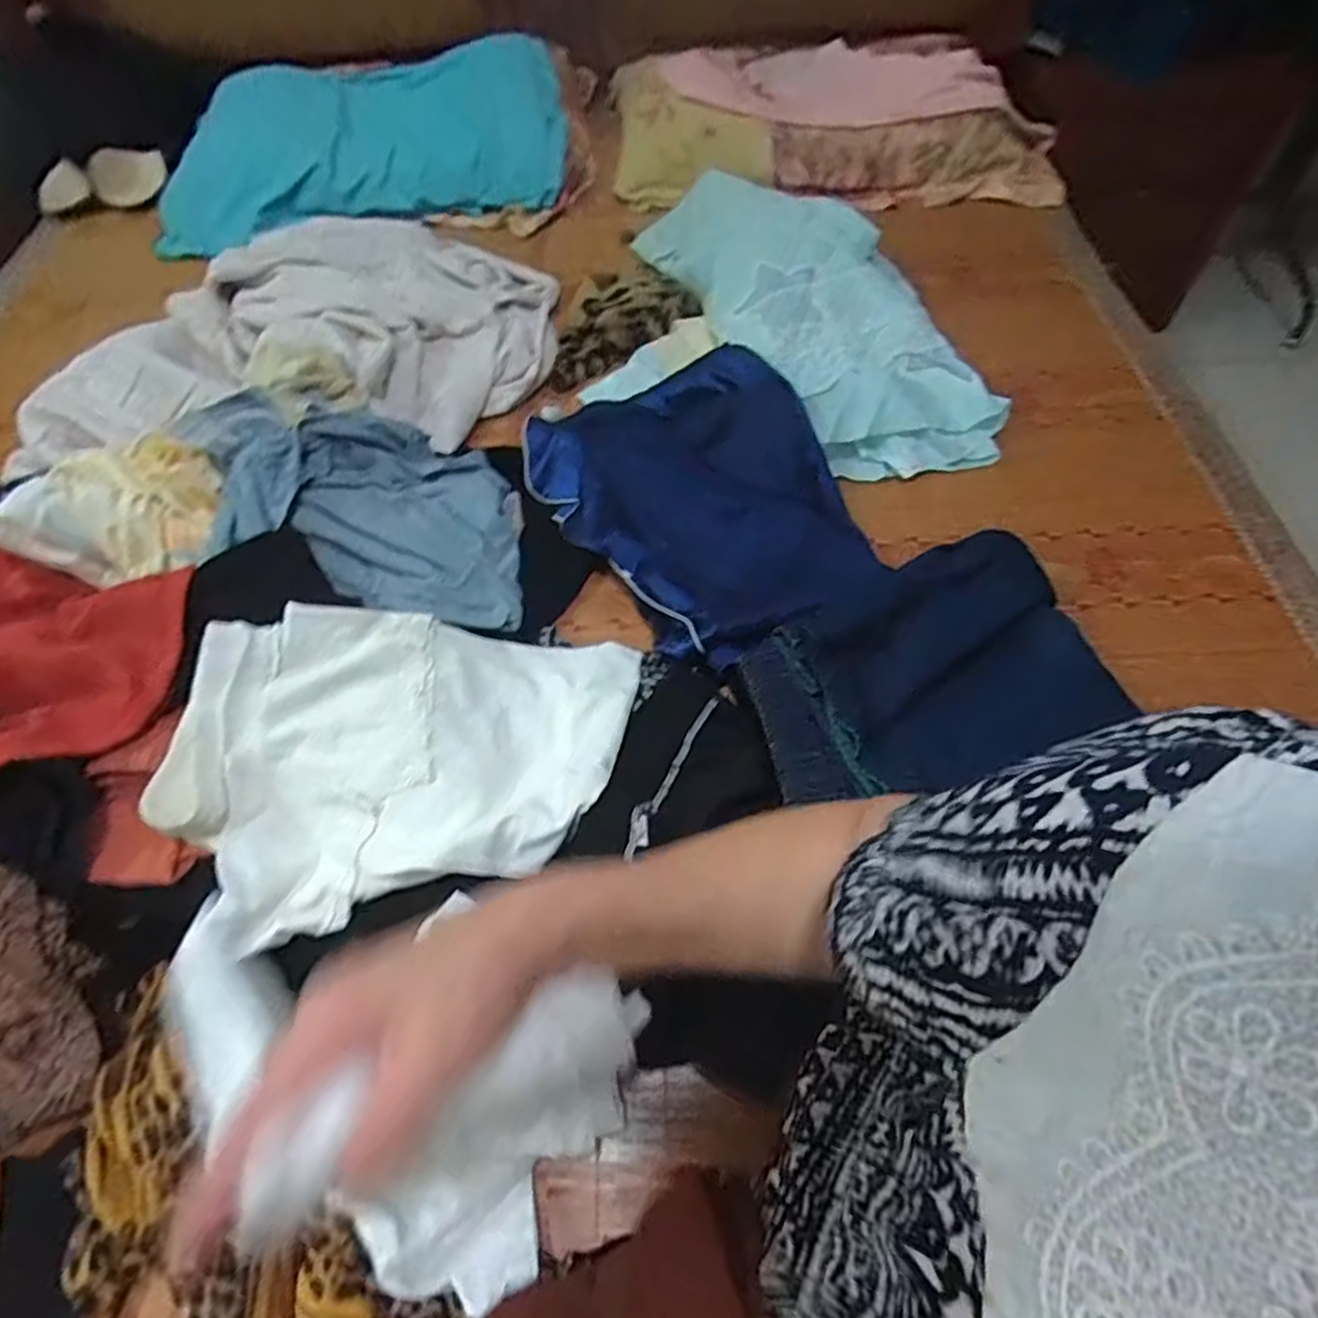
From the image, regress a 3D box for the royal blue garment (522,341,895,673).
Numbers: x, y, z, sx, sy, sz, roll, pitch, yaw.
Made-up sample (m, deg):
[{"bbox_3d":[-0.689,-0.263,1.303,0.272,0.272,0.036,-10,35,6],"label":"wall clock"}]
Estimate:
[{"bbox_3d":[0.060,-0.186,0.819,0.328,0.054,0.416,-25,60,-13],"label":"royal blue garment"}]

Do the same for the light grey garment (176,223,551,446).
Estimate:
[{"bbox_3d":[-0.363,-0.479,0.987,0.457,0.139,0.412,-39,64,-20],"label":"light grey garment"}]

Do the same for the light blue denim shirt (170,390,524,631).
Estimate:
[{"bbox_3d":[-0.303,-0.155,0.733,0.297,0.128,0.246,-5,58,-1],"label":"light blue denim shirt"}]

